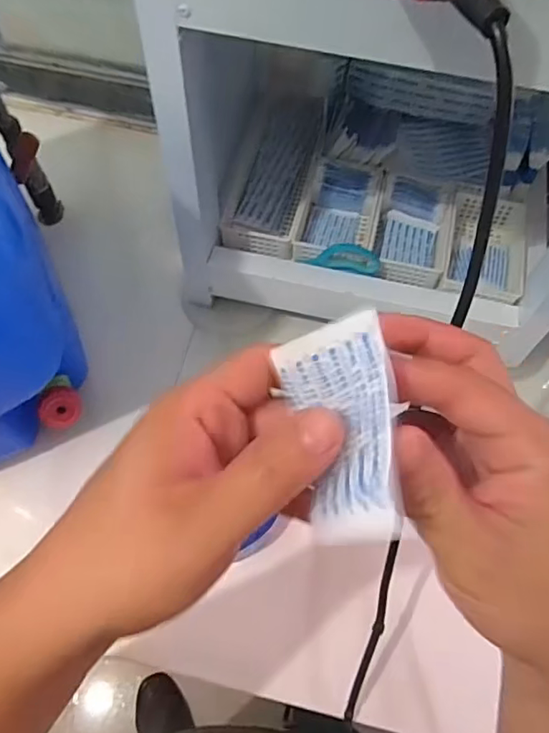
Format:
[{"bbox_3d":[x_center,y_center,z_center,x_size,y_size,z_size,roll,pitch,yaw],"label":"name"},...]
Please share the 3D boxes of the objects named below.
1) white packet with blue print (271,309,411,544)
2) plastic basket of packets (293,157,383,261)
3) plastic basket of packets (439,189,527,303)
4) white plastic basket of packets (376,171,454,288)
[{"bbox_3d":[0.024,0.023,0.200,0.012,0.050,0.079,11,56,-37],"label":"white packet with blue print"},{"bbox_3d":[0.067,-0.159,0.583,0.082,0.040,0.121,11,63,3],"label":"plastic basket of packets"},{"bbox_3d":[0.217,-0.123,0.568,0.080,0.037,0.124,15,64,5],"label":"plastic basket of packets"},{"bbox_3d":[0.143,-0.144,0.572,0.071,0.032,0.121,12,63,4],"label":"white plastic basket of packets"}]

